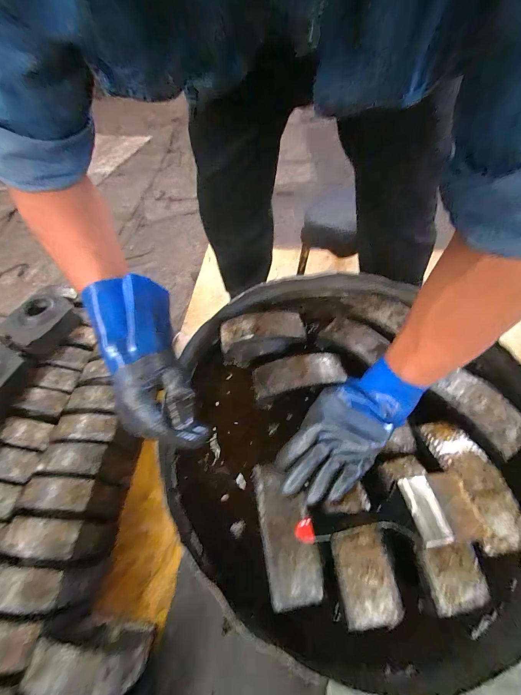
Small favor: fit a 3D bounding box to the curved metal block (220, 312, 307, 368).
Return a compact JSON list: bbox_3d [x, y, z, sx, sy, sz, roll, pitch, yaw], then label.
[{"bbox_3d":[0.003,-0.022,0.539,0.160,0.070,0.069,-13,50,-5],"label":"curved metal block"}]

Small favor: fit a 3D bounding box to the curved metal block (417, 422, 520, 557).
[{"bbox_3d":[0.272,0.166,0.363,0.062,0.029,0.158,-9,55,0],"label":"curved metal block"}]

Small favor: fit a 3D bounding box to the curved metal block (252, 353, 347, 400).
[{"bbox_3d":[0.064,0.043,0.476,0.154,0.024,0.054,-12,56,-3],"label":"curved metal block"}]

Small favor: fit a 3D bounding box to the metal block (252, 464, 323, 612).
[{"bbox_3d":[0.030,0.217,0.346,0.059,0.026,0.150,-12,55,-2],"label":"metal block"}]

